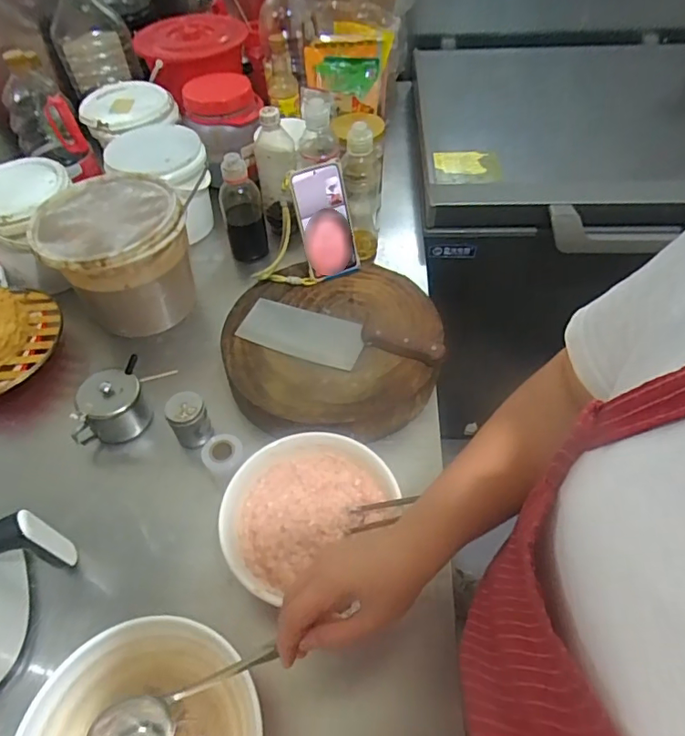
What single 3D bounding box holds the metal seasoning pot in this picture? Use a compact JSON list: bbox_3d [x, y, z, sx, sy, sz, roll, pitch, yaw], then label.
[{"bbox_3d":[-0.321,0.052,0.723,0.101,0.085,0.075,-17,53,-11],"label":"metal seasoning pot"}]

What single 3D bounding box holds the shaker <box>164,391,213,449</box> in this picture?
[{"bbox_3d":[-0.206,0.072,0.705,0.049,0.071,0.042,-18,53,-12],"label":"shaker"}]

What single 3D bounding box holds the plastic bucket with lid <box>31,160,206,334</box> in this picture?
[{"bbox_3d":[-0.345,-0.173,0.838,0.213,0.183,0.213,-5,51,-2],"label":"plastic bucket with lid"}]

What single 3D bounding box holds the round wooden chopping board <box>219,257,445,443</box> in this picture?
[{"bbox_3d":[-0.016,-0.028,0.769,0.308,0.071,0.290,-1,51,1],"label":"round wooden chopping board"}]

